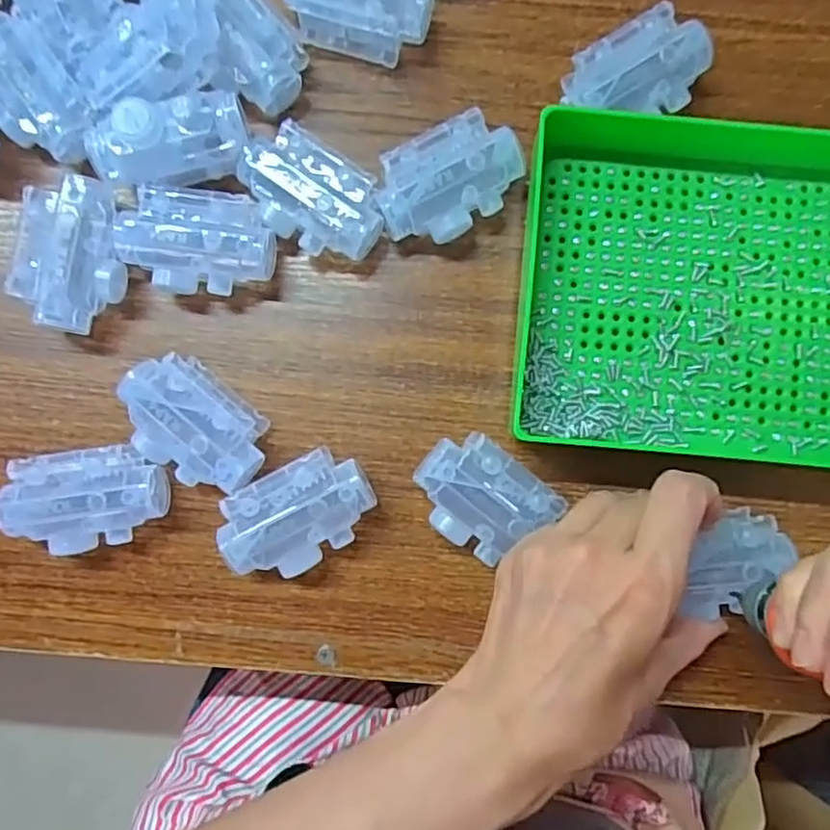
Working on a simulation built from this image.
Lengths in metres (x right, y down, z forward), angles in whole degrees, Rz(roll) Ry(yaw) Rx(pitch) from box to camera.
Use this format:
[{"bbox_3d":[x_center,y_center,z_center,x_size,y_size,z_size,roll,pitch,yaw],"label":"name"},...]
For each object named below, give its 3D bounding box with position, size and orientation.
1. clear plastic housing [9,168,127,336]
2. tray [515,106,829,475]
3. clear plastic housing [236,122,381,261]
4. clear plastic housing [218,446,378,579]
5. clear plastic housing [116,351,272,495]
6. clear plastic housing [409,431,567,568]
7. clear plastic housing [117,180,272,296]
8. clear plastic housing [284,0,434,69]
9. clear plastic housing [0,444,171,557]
[{"bbox_3d":[-0.156,-0.073,0.301,0.040,0.030,0.067,8,87,1],"label":"clear plastic housing"},{"bbox_3d":[0.170,-0.055,0.296,0.237,0.038,0.157,6,87,1],"label":"tray"},{"bbox_3d":[-0.048,-0.101,0.304,0.067,0.029,0.042,32,88,2],"label":"clear plastic housing"},{"bbox_3d":[-0.052,0.046,0.296,0.068,0.029,0.044,-29,87,-1],"label":"clear plastic housing"},{"bbox_3d":[-0.101,0.006,0.298,0.068,0.029,0.045,37,88,2],"label":"clear plastic housing"},{"bbox_3d":[0.029,0.037,0.294,0.058,0.033,0.044,38,88,2],"label":"clear plastic housing"},{"bbox_3d":[-0.102,-0.079,0.303,0.069,0.032,0.042,5,87,1],"label":"clear plastic housing"},{"bbox_3d":[-0.026,-0.199,0.310,0.068,0.029,0.043,18,87,2],"label":"clear plastic housing"},{"bbox_3d":[-0.149,0.039,0.294,0.067,0.029,0.045,-8,87,0],"label":"clear plastic housing"}]

